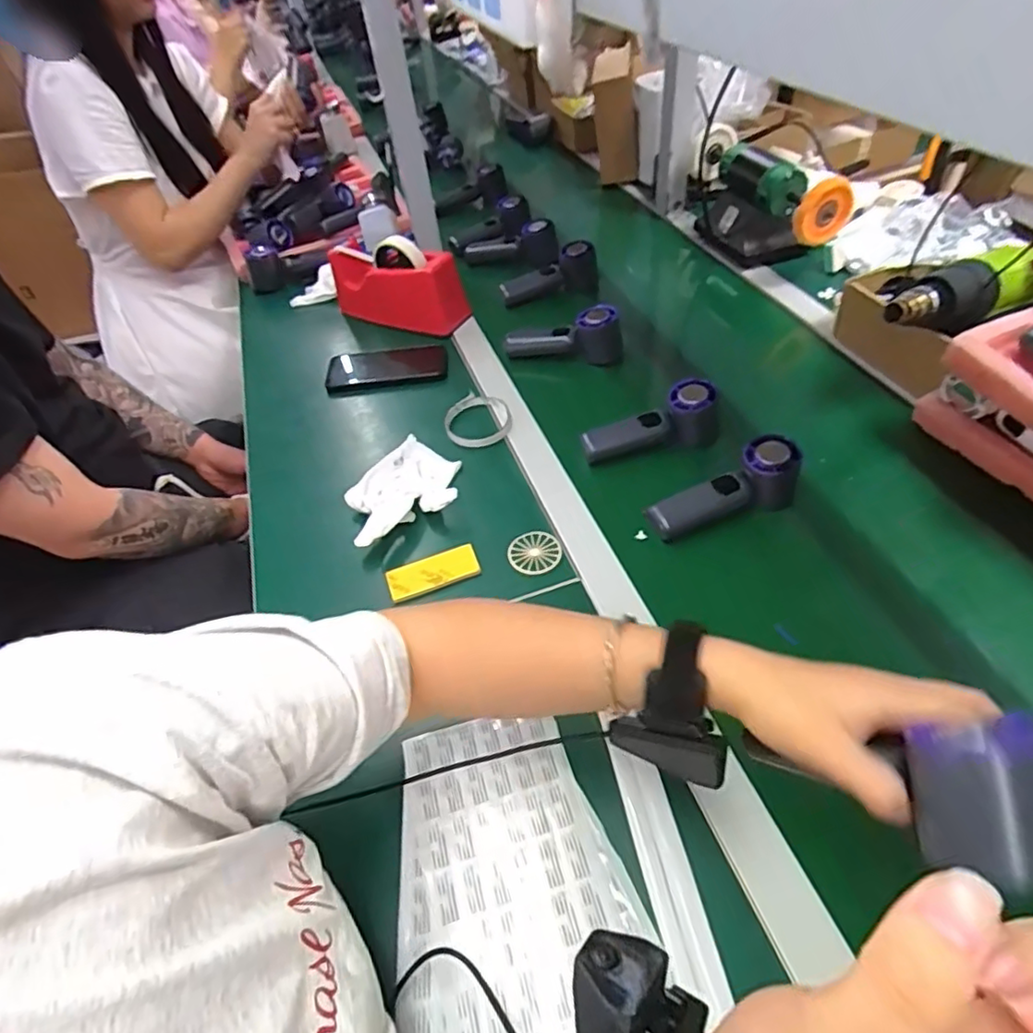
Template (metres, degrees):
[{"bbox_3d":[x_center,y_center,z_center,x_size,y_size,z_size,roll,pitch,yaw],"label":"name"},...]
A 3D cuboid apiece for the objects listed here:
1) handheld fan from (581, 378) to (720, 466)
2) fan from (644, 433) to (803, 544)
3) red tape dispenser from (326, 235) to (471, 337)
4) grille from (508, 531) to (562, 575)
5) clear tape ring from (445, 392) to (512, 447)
[{"bbox_3d":[0.149,-0.097,0.685,0.147,0.069,0.043,-18,44,7],"label":"handheld fan"},{"bbox_3d":[0.209,-0.018,0.610,0.157,0.071,0.047,-25,46,2],"label":"fan"},{"bbox_3d":[-0.179,-0.343,0.902,0.207,0.106,0.065,20,51,25],"label":"red tape dispenser"},{"bbox_3d":[0.017,0.036,0.599,0.050,0.006,0.050,-6,45,1],"label":"grille"},{"bbox_3d":[-0.046,-0.119,0.740,0.079,0.017,0.090,-6,45,1],"label":"clear tape ring"}]

